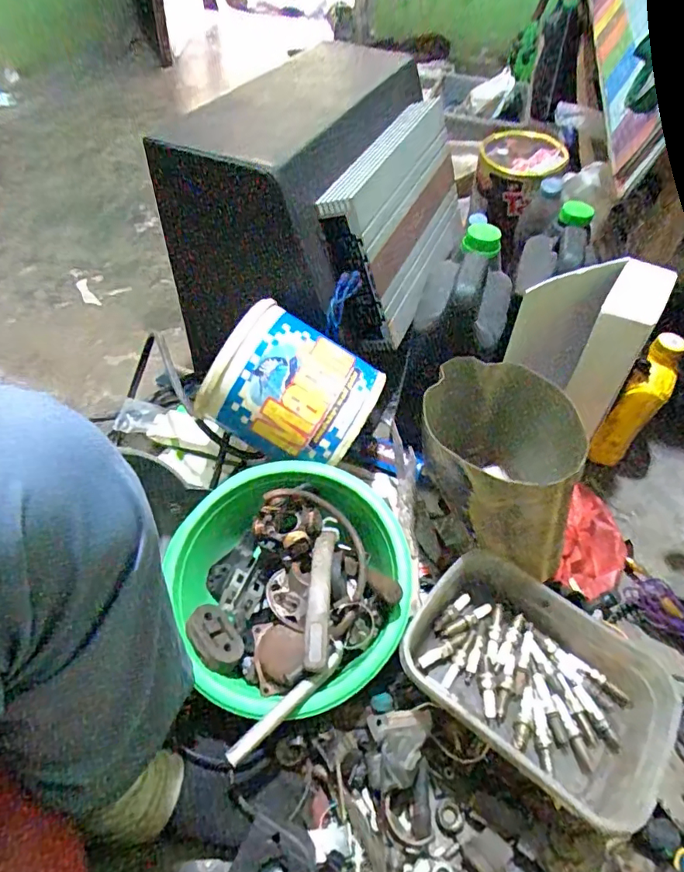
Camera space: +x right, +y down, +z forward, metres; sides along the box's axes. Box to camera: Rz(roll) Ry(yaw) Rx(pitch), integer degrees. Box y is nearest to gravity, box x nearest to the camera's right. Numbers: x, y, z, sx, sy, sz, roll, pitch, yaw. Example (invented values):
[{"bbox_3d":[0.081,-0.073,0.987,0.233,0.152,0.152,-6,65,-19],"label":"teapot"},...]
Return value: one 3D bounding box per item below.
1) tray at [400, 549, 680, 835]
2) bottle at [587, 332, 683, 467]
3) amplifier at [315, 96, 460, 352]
[{"bbox_3d":[0.192,0.248,0.531,0.248,0.066,0.181,31,55,20],"label":"tray"},{"bbox_3d":[0.432,-0.045,0.755,0.058,0.211,0.055,29,23,19],"label":"bottle"},{"bbox_3d":[0.097,-0.359,0.827,0.061,0.219,0.439,7,52,29],"label":"amplifier"}]

